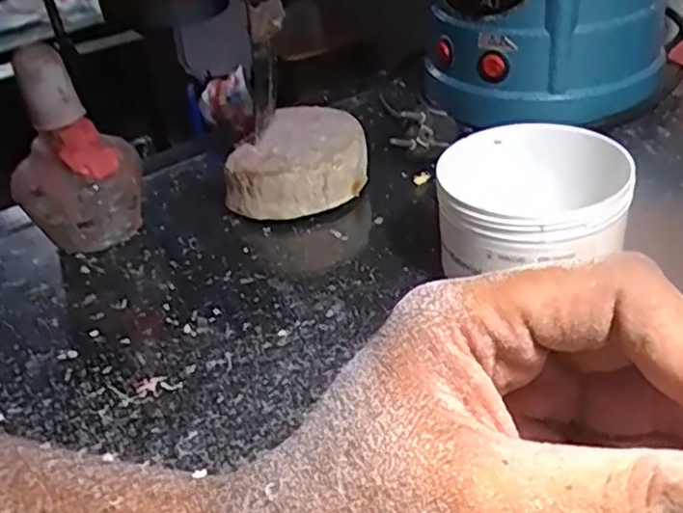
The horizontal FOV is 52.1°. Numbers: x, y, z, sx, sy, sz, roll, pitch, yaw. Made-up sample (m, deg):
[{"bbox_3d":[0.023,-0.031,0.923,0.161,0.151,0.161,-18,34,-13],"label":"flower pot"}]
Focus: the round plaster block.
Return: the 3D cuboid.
[{"bbox_3d":[-0.033,-0.060,0.453,0.087,0.046,0.081,-5,36,3],"label":"round plaster block"}]

